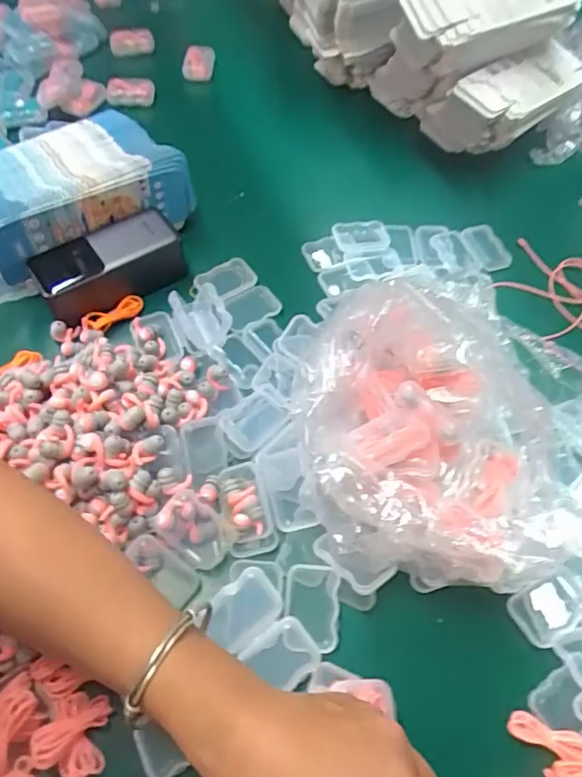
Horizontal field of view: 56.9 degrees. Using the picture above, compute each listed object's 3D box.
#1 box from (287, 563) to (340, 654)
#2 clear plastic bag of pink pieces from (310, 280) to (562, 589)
[{"bbox_3d":[0.015,0.151,0.370,0.034,0.031,0.051,3,59,-2],"label":"box"},{"bbox_3d":[0.099,0.028,0.381,0.174,0.107,0.200,0,59,-3],"label":"clear plastic bag of pink pieces"}]

